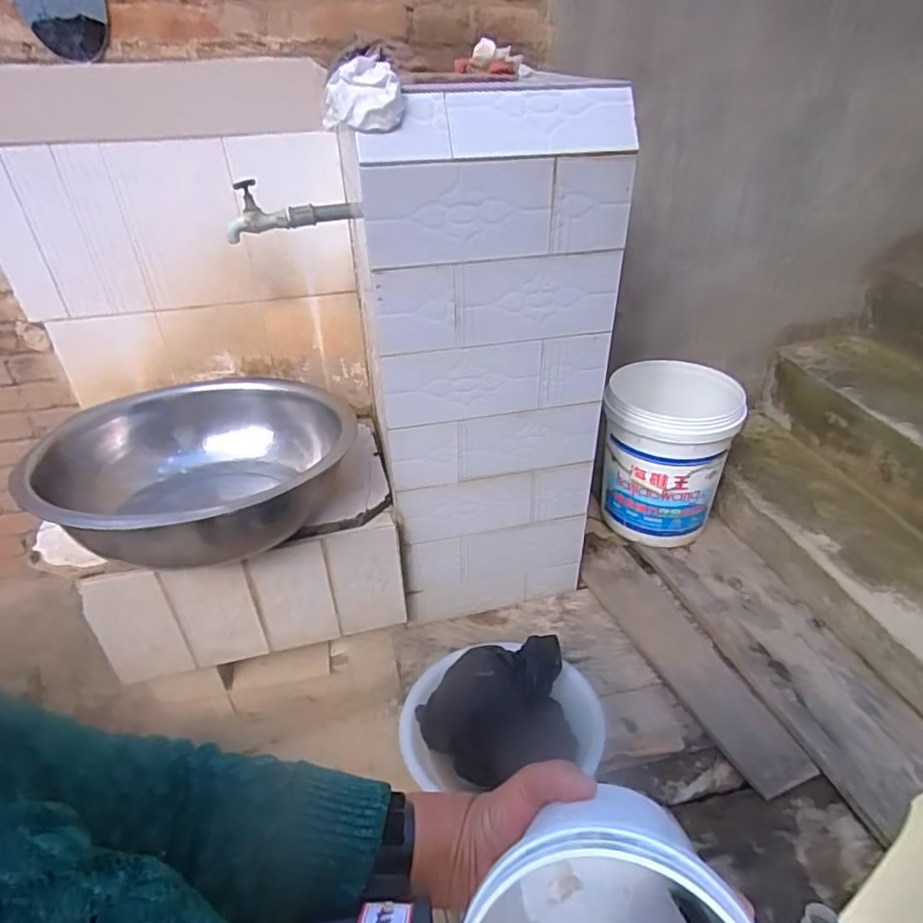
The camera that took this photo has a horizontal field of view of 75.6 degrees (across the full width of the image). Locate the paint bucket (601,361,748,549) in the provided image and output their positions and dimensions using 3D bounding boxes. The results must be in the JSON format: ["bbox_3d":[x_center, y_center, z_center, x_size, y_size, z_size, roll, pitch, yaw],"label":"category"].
[{"bbox_3d":[0.498,-0.025,1.480,0.282,0.371,0.302,-1,37,1],"label":"paint bucket"}]

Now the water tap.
[{"bbox_3d":[-0.283,-0.428,1.004,0.226,0.078,0.043,-6,37,-6],"label":"water tap"}]

